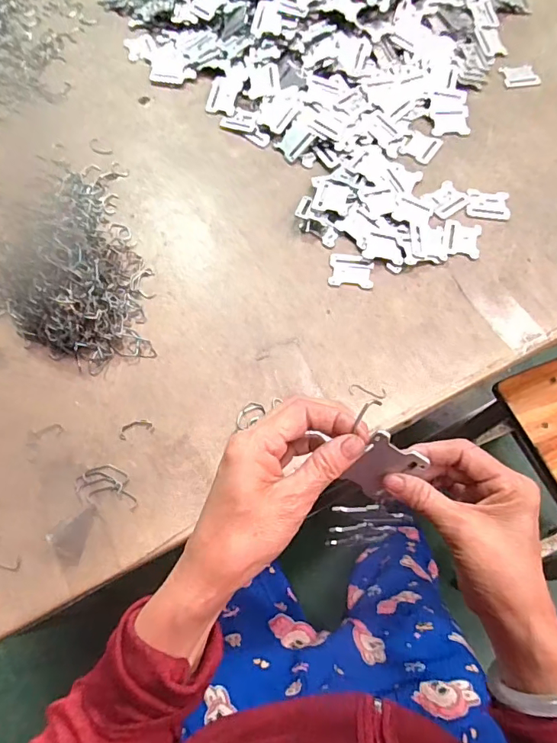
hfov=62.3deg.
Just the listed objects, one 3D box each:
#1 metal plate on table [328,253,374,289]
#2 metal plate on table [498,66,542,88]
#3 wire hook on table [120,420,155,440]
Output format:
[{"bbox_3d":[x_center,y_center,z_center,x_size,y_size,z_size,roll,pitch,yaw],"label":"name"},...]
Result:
[{"bbox_3d":[0.086,-0.119,0.542,0.051,0.005,0.042,5,66,4],"label":"metal plate on table"},{"bbox_3d":[0.354,-0.432,0.672,0.056,0.004,0.038,-8,66,-2],"label":"metal plate on table"},{"bbox_3d":[-0.146,0.059,0.474,0.036,0.004,0.016,-12,66,-4],"label":"wire hook on table"}]

